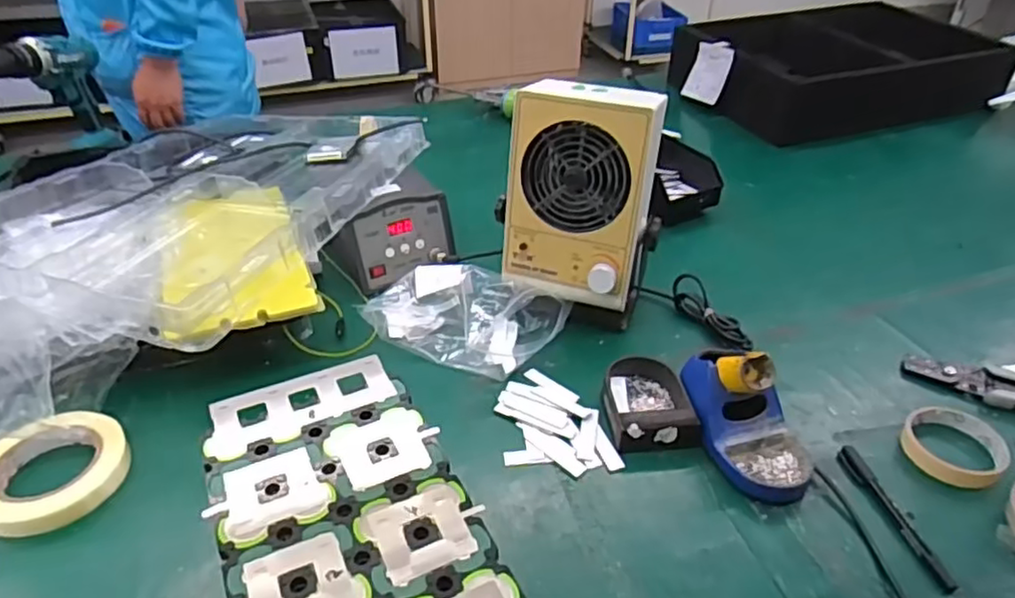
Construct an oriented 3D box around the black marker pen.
[{"bbox_3d":[0.324,0.179,0.554,0.019,0.008,0.141,-7,38,-9],"label":"black marker pen"}]

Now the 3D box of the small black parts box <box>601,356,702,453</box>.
[{"bbox_3d":[0.136,0.097,0.638,0.079,0.035,0.099,-3,37,-4],"label":"small black parts box"}]

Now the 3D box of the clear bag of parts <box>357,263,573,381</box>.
[{"bbox_3d":[-0.047,0.009,0.733,0.207,0.063,0.131,19,40,23],"label":"clear bag of parts"}]

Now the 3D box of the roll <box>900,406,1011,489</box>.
[{"bbox_3d":[0.414,0.134,0.610,0.082,0.021,0.082,0,37,0],"label":"roll"}]

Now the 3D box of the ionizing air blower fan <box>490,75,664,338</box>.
[{"bbox_3d":[0.076,-0.089,0.713,0.157,0.251,0.109,10,38,12],"label":"ionizing air blower fan"}]

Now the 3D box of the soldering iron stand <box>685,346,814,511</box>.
[{"bbox_3d":[0.218,0.098,0.596,0.082,0.083,0.148,-9,37,-14],"label":"soldering iron stand"}]

